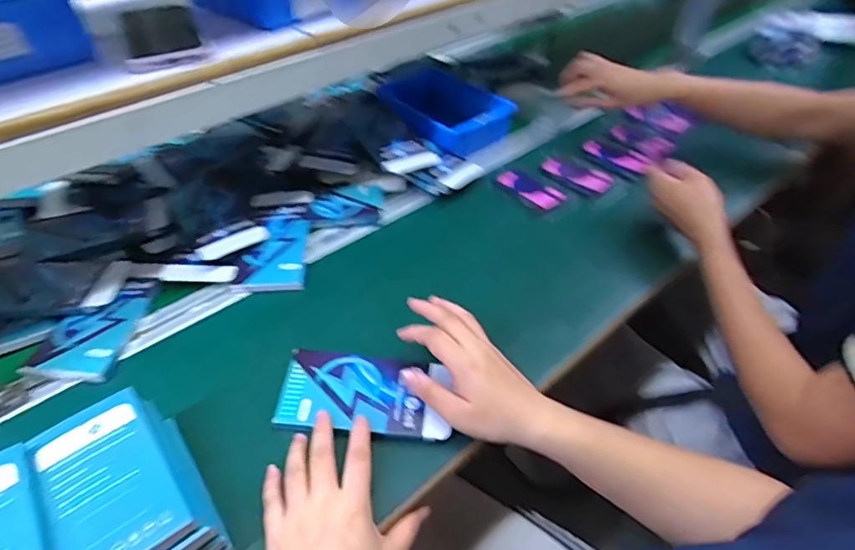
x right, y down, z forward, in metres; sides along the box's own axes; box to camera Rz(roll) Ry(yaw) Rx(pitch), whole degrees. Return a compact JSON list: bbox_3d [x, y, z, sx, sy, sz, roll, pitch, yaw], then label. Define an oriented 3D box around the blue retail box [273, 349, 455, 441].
[{"bbox_3d":[-0.057,0.108,0.456,0.149,0.012,0.074,4,45,5],"label":"blue retail box"}]

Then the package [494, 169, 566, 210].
[{"bbox_3d":[0.140,-0.118,0.685,0.046,0.006,0.095,-35,54,-29],"label":"package"}]

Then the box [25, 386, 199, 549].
[{"bbox_3d":[-0.223,0.142,0.349,0.076,0.016,0.131,-29,51,-25],"label":"box"}]

